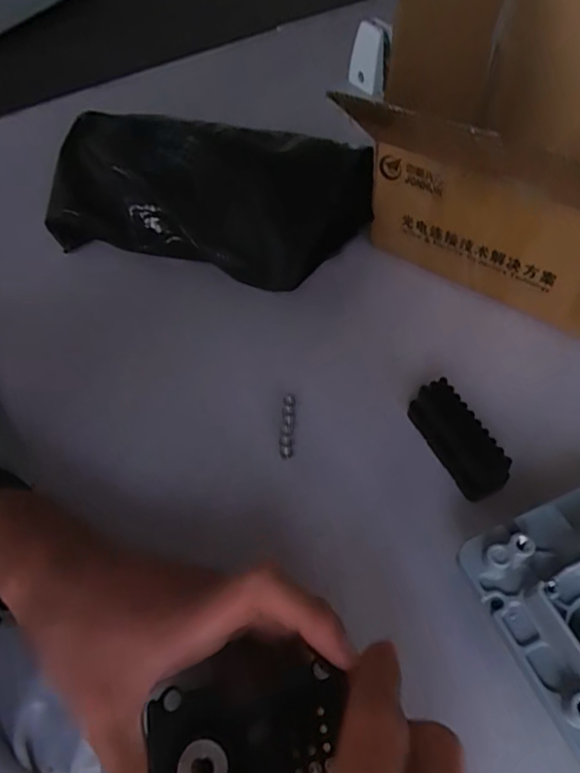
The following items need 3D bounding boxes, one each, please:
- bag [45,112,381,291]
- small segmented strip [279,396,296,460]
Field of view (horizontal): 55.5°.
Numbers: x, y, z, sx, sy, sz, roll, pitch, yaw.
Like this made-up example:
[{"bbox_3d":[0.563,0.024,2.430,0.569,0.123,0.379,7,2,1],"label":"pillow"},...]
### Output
[{"bbox_3d":[-0.066,-0.149,0.427,0.249,0.061,0.109,15,57,12],"label":"bag"},{"bbox_3d":[-0.001,0.024,0.340,0.007,0.010,0.041,2,55,3],"label":"small segmented strip"}]

